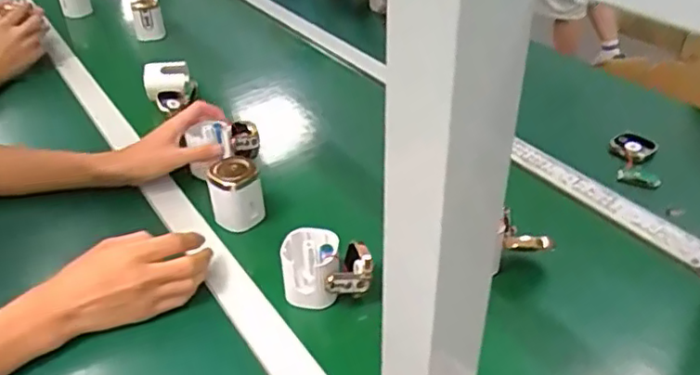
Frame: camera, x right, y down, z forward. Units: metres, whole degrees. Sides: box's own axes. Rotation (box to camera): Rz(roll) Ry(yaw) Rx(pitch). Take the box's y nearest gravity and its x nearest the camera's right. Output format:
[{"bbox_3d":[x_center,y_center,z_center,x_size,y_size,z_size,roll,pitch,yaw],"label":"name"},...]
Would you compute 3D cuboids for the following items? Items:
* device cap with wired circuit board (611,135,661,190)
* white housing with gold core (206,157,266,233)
[{"bbox_3d":[0.382,-0.037,0.818,0.056,0.024,0.097,10,36,16],"label":"device cap with wired circuit board"},{"bbox_3d":[-0.136,0.006,0.731,0.059,0.070,0.060,-8,35,-10],"label":"white housing with gold core"}]

